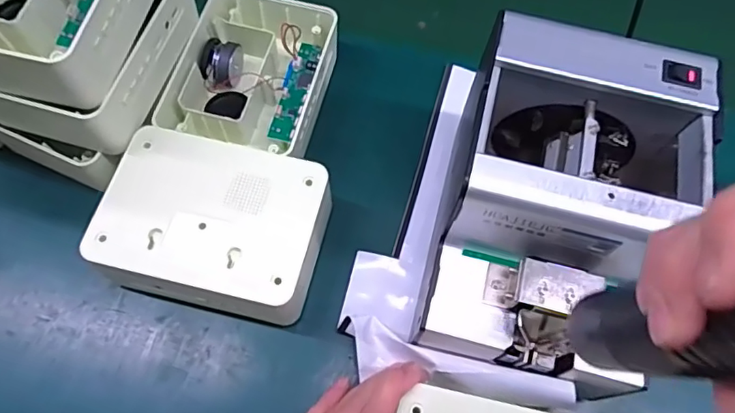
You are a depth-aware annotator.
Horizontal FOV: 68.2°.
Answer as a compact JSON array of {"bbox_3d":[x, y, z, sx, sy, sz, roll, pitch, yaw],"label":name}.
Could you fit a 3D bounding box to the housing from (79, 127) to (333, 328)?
[{"bbox_3d":[-0.103,0.017,0.376,0.139,0.060,0.104,12,66,3],"label":"housing"}]

